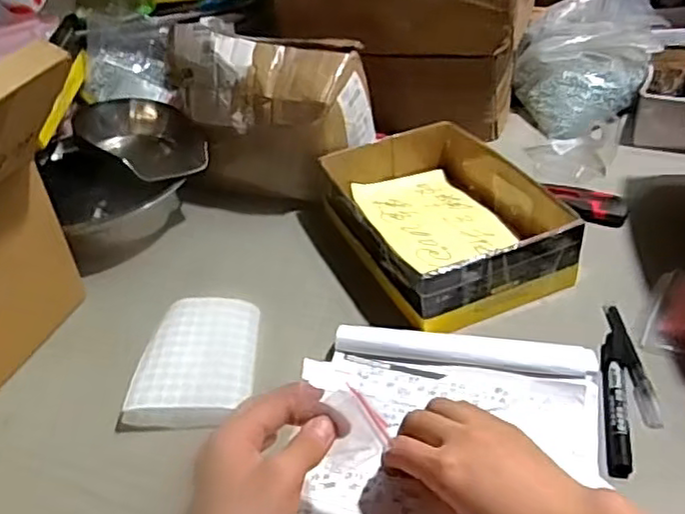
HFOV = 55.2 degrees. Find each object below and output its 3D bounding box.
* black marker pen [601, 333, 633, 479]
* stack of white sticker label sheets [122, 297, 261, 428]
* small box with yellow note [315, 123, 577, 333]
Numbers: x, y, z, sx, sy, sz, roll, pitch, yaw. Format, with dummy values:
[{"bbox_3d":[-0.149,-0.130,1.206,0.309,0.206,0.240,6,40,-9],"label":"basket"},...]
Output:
[{"bbox_3d":[0.217,0.109,0.522,0.019,0.012,0.138,5,39,15],"label":"black marker pen"},{"bbox_3d":[-0.128,0.092,0.590,0.101,0.039,0.125,-2,37,6],"label":"stack of white sticker label sheets"},{"bbox_3d":[0.104,-0.047,0.684,0.186,0.064,0.249,-18,39,-14],"label":"small box with yellow note"}]

